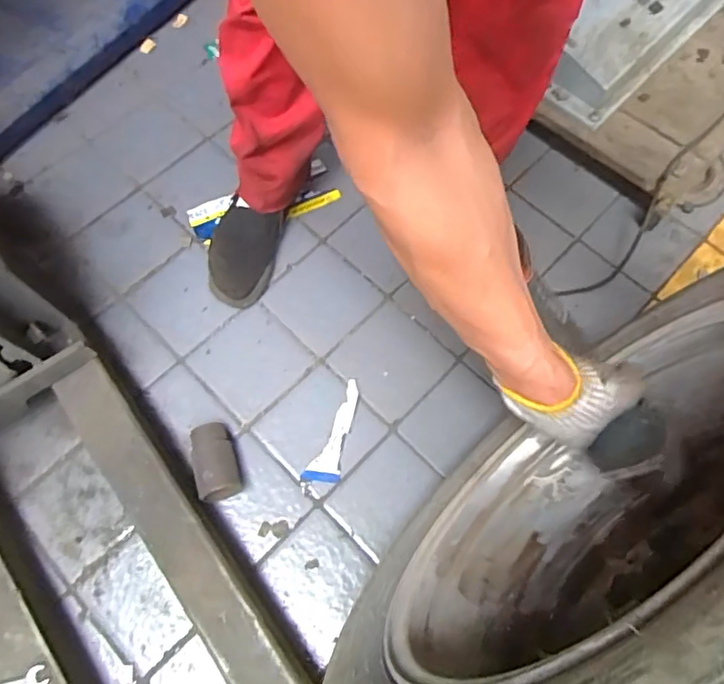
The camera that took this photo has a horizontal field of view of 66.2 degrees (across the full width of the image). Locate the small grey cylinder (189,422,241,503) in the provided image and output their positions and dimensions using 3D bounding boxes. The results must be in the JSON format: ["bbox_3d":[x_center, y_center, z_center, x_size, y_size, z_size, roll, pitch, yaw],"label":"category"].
[{"bbox_3d":[-0.205,0.165,0.776,0.055,0.056,0.103,-13,68,-6],"label":"small grey cylinder"}]

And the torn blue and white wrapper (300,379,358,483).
[{"bbox_3d":[-0.038,0.131,0.825,0.048,0.004,0.159,17,68,6],"label":"torn blue and white wrapper"}]

